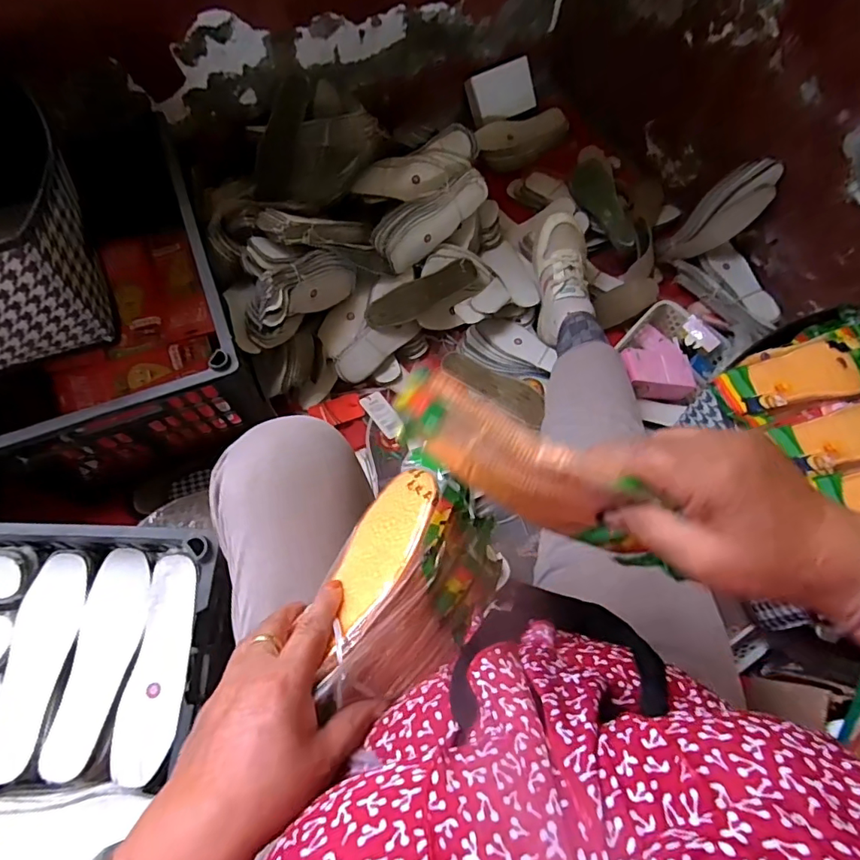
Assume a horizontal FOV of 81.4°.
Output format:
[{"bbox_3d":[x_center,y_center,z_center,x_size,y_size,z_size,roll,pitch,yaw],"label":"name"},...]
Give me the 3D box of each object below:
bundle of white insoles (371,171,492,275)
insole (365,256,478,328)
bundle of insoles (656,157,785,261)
[{"bbox_3d":[0.005,-0.379,0.909,0.234,0.074,0.085,-34,74,-14],"label":"bundle of white insoles"},{"bbox_3d":[-0.009,-0.246,0.888,0.219,0.023,0.062,-33,74,-14],"label":"insole"},{"bbox_3d":[0.533,-0.398,0.932,0.057,0.226,0.080,-7,64,-45],"label":"bundle of insoles"}]

